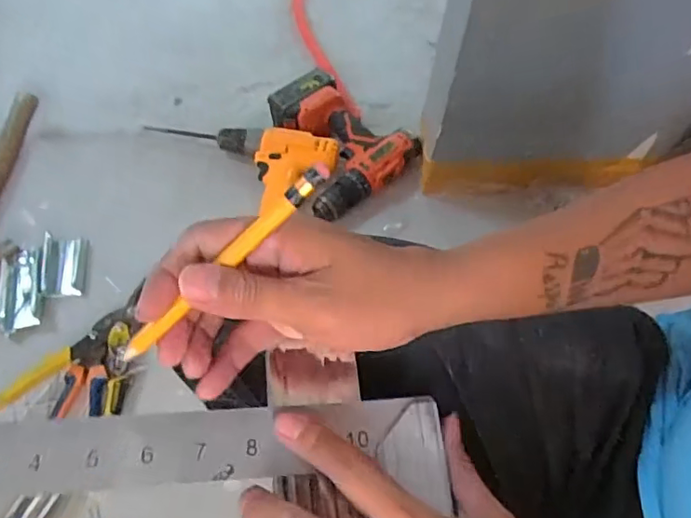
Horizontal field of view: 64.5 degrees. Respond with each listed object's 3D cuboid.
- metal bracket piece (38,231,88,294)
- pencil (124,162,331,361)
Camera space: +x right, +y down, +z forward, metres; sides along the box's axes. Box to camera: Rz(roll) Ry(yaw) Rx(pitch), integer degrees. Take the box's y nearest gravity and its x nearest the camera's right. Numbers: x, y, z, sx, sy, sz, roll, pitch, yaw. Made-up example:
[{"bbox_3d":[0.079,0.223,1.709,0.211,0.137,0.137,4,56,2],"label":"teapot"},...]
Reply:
[{"bbox_3d":[-0.378,0.006,0.733,0.058,0.016,0.087,-2,61,-4],"label":"metal bracket piece"},{"bbox_3d":[-0.058,0.003,0.257,0.134,0.005,0.008,-42,66,9],"label":"pencil"}]

